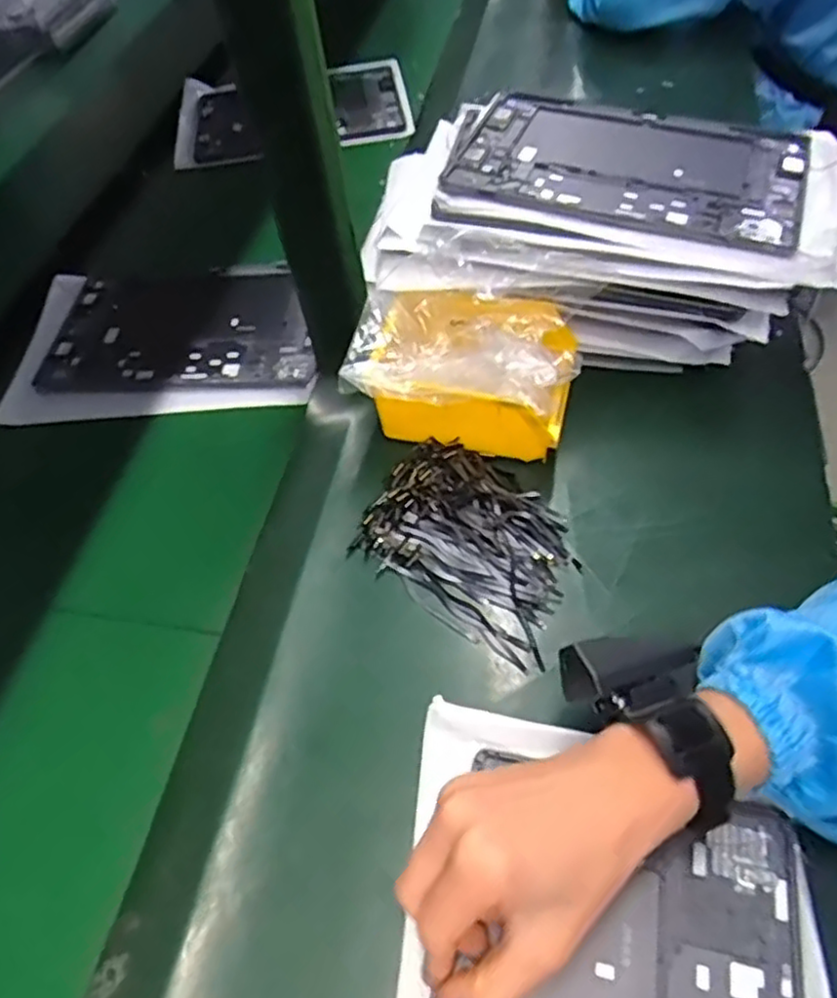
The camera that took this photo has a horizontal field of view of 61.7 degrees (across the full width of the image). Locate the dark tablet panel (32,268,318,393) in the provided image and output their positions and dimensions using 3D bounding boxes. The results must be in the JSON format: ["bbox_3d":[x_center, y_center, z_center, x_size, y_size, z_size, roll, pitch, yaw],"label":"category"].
[{"bbox_3d":[-0.212,-0.156,0.641,0.240,0.011,0.156,-2,55,3],"label":"dark tablet panel"}]

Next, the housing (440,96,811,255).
[{"bbox_3d":[0.160,-0.258,0.531,0.249,0.016,0.163,16,58,16],"label":"housing"}]

